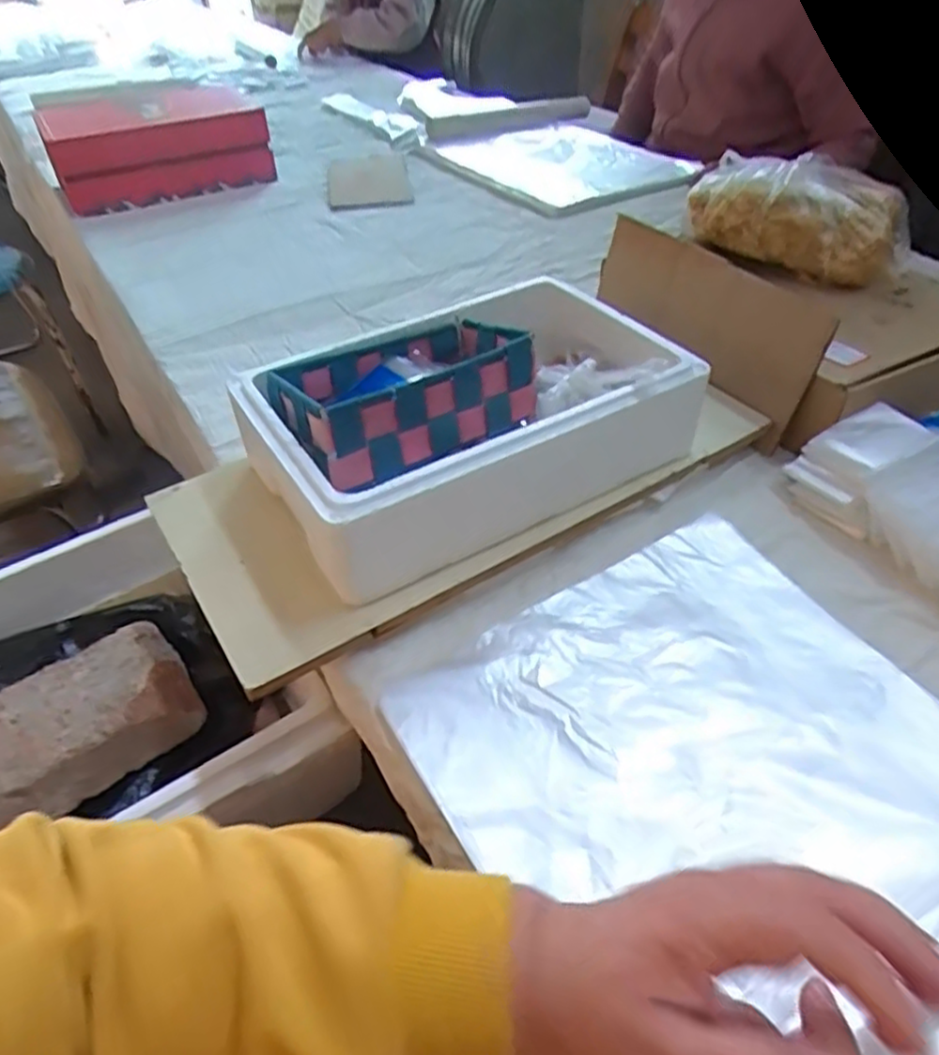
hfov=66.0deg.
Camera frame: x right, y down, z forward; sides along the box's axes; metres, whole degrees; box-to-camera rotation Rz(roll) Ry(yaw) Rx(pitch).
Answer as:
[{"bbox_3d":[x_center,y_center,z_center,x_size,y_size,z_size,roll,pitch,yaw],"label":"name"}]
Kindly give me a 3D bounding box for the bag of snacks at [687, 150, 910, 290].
[{"bbox_3d":[0.334,-0.320,0.725,0.203,0.076,0.123,24,49,25],"label":"bag of snacks"}]

